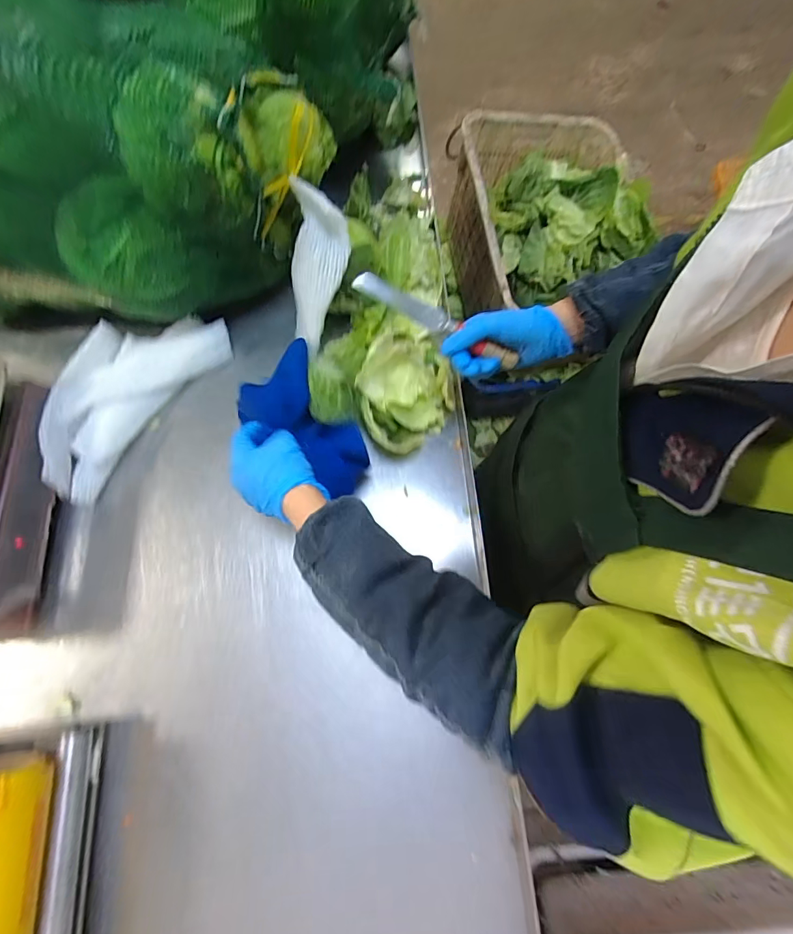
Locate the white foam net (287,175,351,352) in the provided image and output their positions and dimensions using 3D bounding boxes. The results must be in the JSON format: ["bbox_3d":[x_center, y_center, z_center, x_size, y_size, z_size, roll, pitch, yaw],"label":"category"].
[{"bbox_3d":[-0.105,-0.251,0.583,0.072,0.197,0.020,15,32,4],"label":"white foam net"}]

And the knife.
[{"bbox_3d":[0.045,-0.168,0.515,0.198,0.026,0.021,26,74,-6],"label":"knife"}]

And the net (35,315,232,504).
[{"bbox_3d":[-0.376,-0.109,0.607,0.140,0.041,0.294,35,76,10],"label":"net"}]

